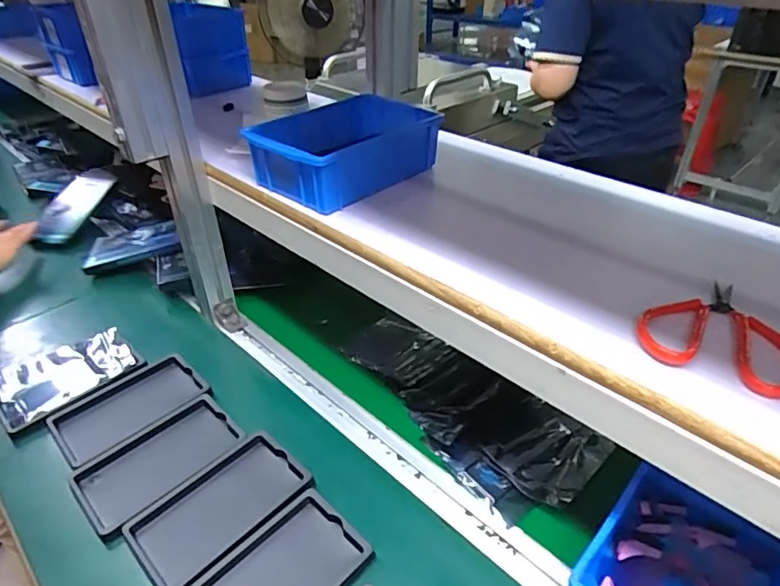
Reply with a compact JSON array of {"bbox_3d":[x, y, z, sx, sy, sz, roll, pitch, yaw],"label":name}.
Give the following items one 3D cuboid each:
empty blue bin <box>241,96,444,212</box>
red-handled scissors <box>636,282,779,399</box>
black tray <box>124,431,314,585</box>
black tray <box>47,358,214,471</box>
[{"bbox_3d":[-0.049,-0.164,0.596,0.130,0.063,0.199,27,43,35],"label":"empty blue bin"},{"bbox_3d":[0.238,0.027,0.372,0.102,0.011,0.107,23,40,31],"label":"red-handled scissors"},{"bbox_3d":[-0.165,0.209,0.509,0.098,0.016,0.157,29,44,36],"label":"black tray"},{"bbox_3d":[-0.305,0.133,0.615,0.158,0.013,0.101,-29,43,-35],"label":"black tray"}]

